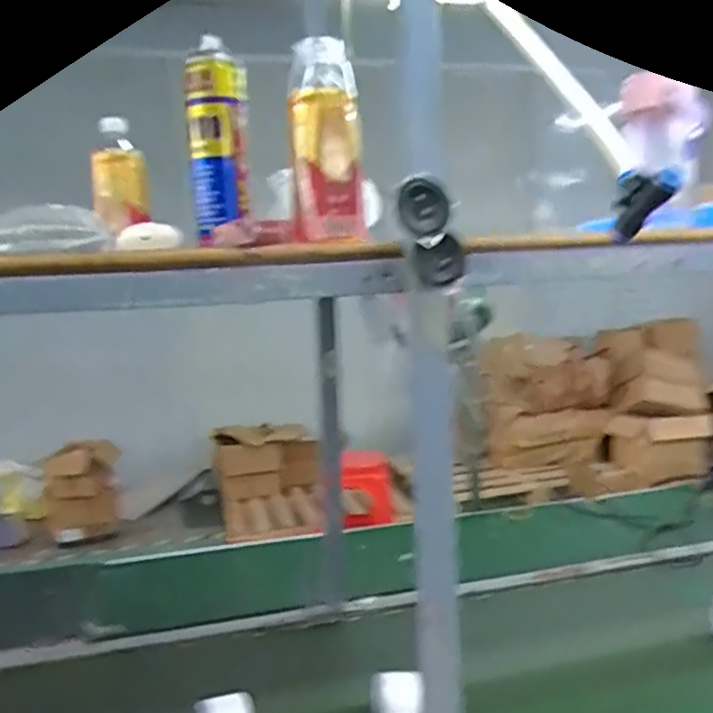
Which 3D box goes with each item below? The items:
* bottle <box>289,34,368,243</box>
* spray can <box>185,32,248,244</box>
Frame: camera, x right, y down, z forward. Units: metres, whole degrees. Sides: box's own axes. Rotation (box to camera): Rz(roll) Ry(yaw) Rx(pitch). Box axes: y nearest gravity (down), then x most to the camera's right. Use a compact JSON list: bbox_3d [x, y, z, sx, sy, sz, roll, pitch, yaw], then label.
[{"bbox_3d":[-0.028,-0.208,0.650,0.066,0.191,0.060,-2,6,0],"label":"bottle"},{"bbox_3d":[-0.144,-0.233,0.717,0.059,0.199,0.069,-3,6,-10],"label":"spray can"}]

